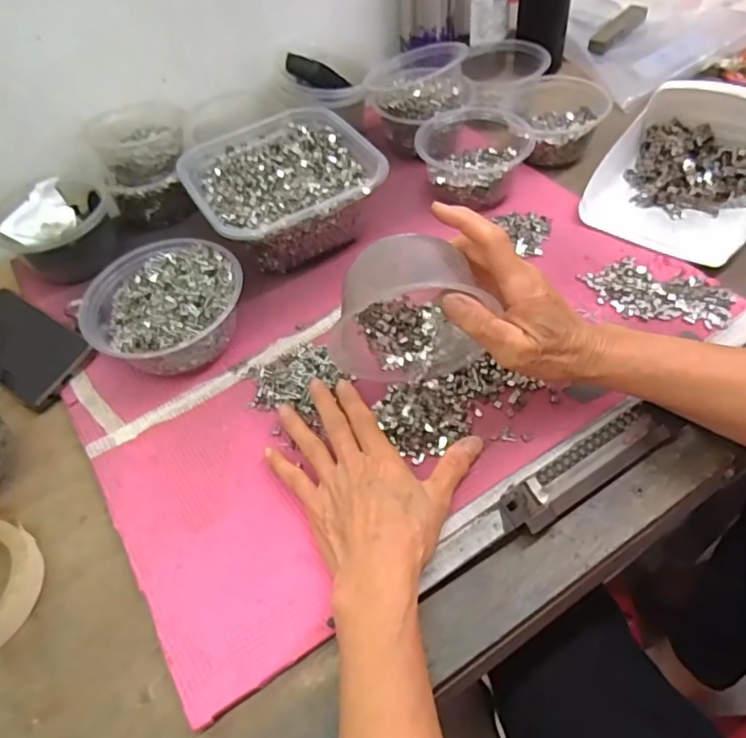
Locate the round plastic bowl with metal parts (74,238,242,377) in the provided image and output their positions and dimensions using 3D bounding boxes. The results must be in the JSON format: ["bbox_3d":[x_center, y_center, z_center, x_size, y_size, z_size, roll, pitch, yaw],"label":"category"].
[{"bbox_3d":[-0.180,-0.052,0.518,0.132,0.059,0.134,-2,54,3],"label":"round plastic bowl with metal parts"}]

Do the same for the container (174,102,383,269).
[{"bbox_3d":[-0.092,-0.182,0.594,0.172,0.066,0.173,-28,56,-15],"label":"container"}]

